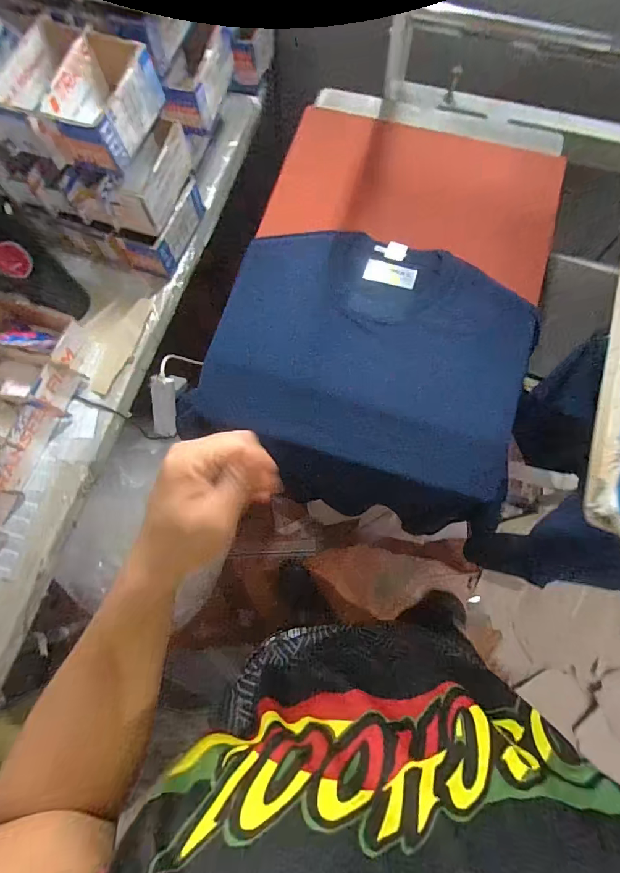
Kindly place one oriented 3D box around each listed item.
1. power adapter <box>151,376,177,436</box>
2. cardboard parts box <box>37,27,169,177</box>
[{"bbox_3d":[-0.281,-0.057,0.785,0.047,0.019,0.116,7,112,3],"label":"power adapter"},{"bbox_3d":[-0.287,-0.455,0.564,0.098,0.071,0.152,18,75,6],"label":"cardboard parts box"}]

